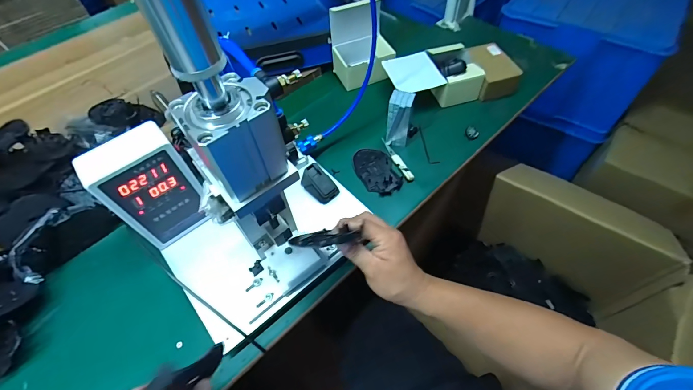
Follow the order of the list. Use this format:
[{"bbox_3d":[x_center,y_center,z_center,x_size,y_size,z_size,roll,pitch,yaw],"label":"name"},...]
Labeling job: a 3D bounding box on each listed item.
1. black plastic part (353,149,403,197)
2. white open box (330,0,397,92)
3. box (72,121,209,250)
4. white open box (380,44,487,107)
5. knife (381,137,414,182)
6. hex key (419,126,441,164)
[{"bbox_3d":[0.056,-0.047,0.627,0.069,0.007,0.108,-19,57,-9],"label":"black plastic part"},{"bbox_3d":[0.038,-0.333,0.720,0.121,0.137,0.102,-21,58,-11],"label":"white open box"},{"bbox_3d":[-0.279,-0.007,0.478,0.101,0.159,0.062,-32,60,-17],"label":"box"},{"bbox_3d":[0.183,-0.247,0.703,0.187,0.076,0.122,-13,56,-5],"label":"white open box"},{"bbox_3d":[0.098,-0.071,0.638,0.017,0.006,0.113,-21,58,-10],"label":"knife"},{"bbox_3d":[0.158,-0.098,0.658,0.019,0.007,0.095,-16,57,-7],"label":"hex key"}]

